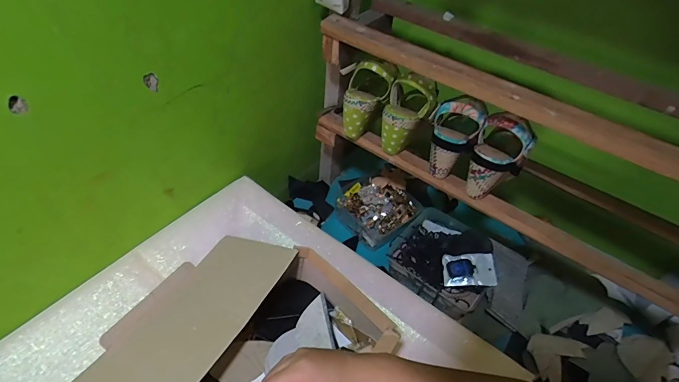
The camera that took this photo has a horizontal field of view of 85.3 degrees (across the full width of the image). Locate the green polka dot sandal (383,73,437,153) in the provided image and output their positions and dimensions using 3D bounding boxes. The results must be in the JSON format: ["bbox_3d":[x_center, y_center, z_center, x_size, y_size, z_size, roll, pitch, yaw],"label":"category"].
[{"bbox_3d":[0.122,-0.136,0.664,0.083,0.133,0.074,17,46,9],"label":"green polka dot sandal"}]

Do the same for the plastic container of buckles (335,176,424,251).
[{"bbox_3d":[0.090,0.043,0.875,0.152,0.061,0.156,-32,57,-32],"label":"plastic container of buckles"}]

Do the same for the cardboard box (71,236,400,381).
[{"bbox_3d":[-0.153,0.217,0.477,0.339,0.098,0.343,29,49,20],"label":"cardboard box"}]

